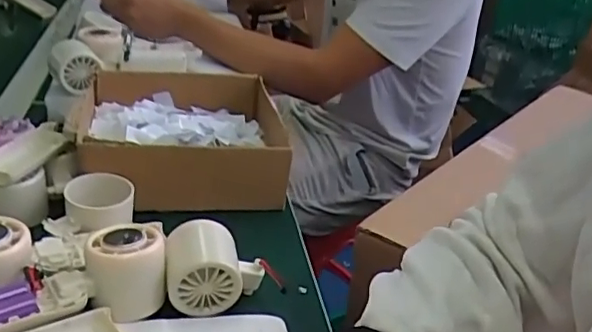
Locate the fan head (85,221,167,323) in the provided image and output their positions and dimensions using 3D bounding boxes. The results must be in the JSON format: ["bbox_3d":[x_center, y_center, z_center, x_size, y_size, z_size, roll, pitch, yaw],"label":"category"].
[{"bbox_3d":[-0.126,0.076,0.437,0.054,0.057,0.047,-3,29,-19],"label":"fan head"}]

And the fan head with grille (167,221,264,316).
[{"bbox_3d":[-0.064,0.076,0.458,0.073,0.049,0.051,2,28,-11],"label":"fan head with grille"}]

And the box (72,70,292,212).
[{"bbox_3d":[-0.126,-0.038,0.641,0.234,0.069,0.215,1,28,-11],"label":"box"}]

